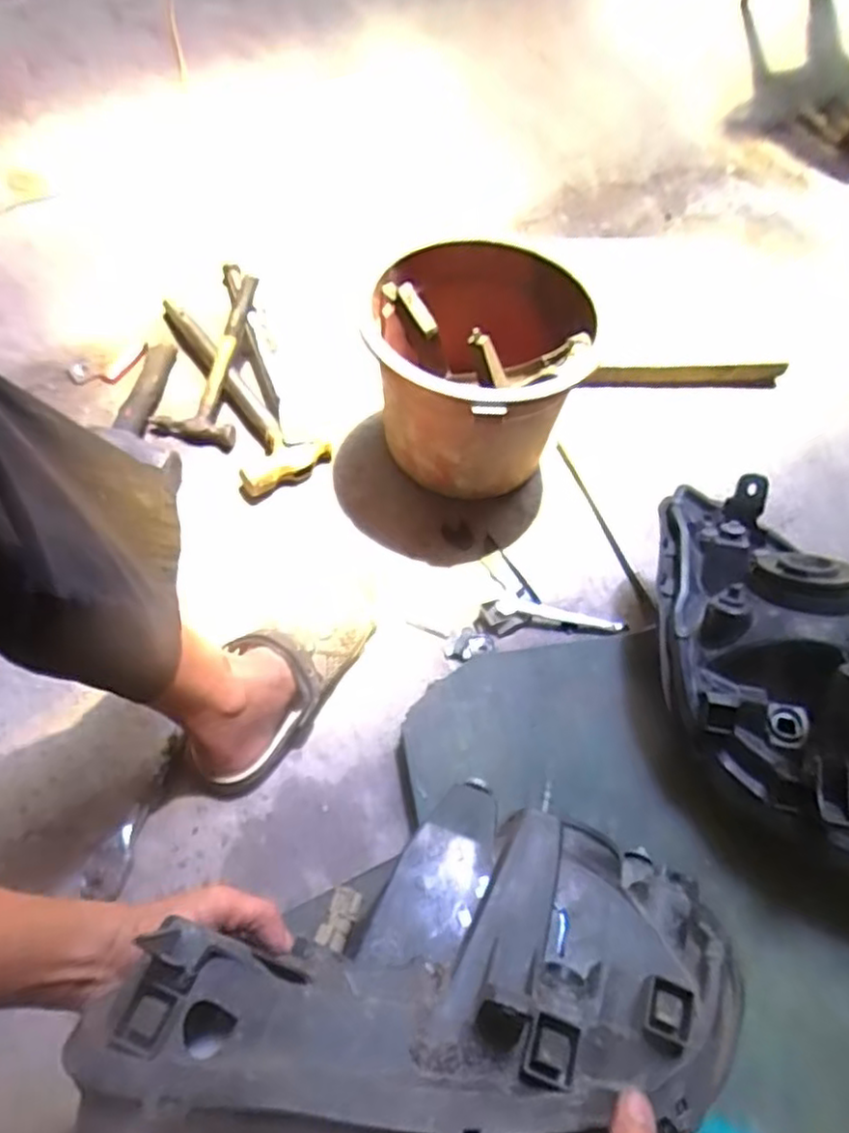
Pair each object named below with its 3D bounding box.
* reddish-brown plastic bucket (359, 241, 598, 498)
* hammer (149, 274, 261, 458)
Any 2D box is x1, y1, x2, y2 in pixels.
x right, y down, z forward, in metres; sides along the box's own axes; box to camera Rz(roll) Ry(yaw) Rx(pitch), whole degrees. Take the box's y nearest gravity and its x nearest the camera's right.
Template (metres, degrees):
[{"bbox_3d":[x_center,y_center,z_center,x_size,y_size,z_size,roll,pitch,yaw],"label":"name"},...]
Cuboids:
[{"bbox_3d":[0.065,-0.207,0.832,0.235,0.221,0.242,-1,60,-4],"label":"reddish-brown plastic bucket"},{"bbox_3d":[-0.279,-0.278,0.917,0.105,0.050,0.243,9,72,2],"label":"hammer"}]

